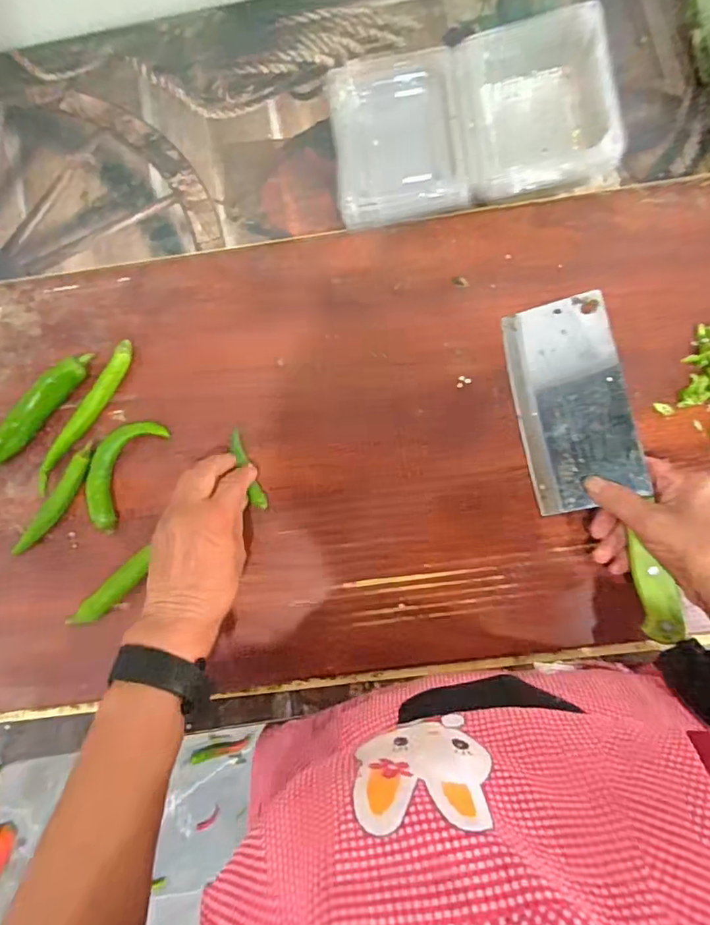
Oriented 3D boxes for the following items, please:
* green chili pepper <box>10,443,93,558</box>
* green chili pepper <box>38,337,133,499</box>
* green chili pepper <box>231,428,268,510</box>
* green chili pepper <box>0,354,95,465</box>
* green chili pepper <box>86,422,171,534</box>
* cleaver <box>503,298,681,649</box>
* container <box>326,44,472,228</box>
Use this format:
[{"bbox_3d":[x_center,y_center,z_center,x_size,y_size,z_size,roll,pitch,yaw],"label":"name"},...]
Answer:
[{"bbox_3d":[-0.266,0.035,0.458,0.019,0.012,0.113,33,87,8],"label":"green chili pepper"},{"bbox_3d":[-0.247,-0.042,0.465,0.018,0.022,0.154,33,87,8],"label":"green chili pepper"},{"bbox_3d":[-0.096,0.006,0.455,0.011,0.012,0.075,-24,82,2],"label":"green chili pepper"},{"bbox_3d":[-0.301,-0.039,0.471,0.159,0.024,0.028,-43,81,-1],"label":"green chili pepper"},{"bbox_3d":[-0.216,0.006,0.466,0.046,0.017,0.104,27,86,8],"label":"green chili pepper"},{"bbox_3d":[0.196,0.001,0.435,0.086,0.021,0.280,-15,81,24],"label":"cleaver"},{"bbox_3d":[0.036,-0.295,0.471,0.110,0.045,0.154,-7,82,4],"label":"container"}]

